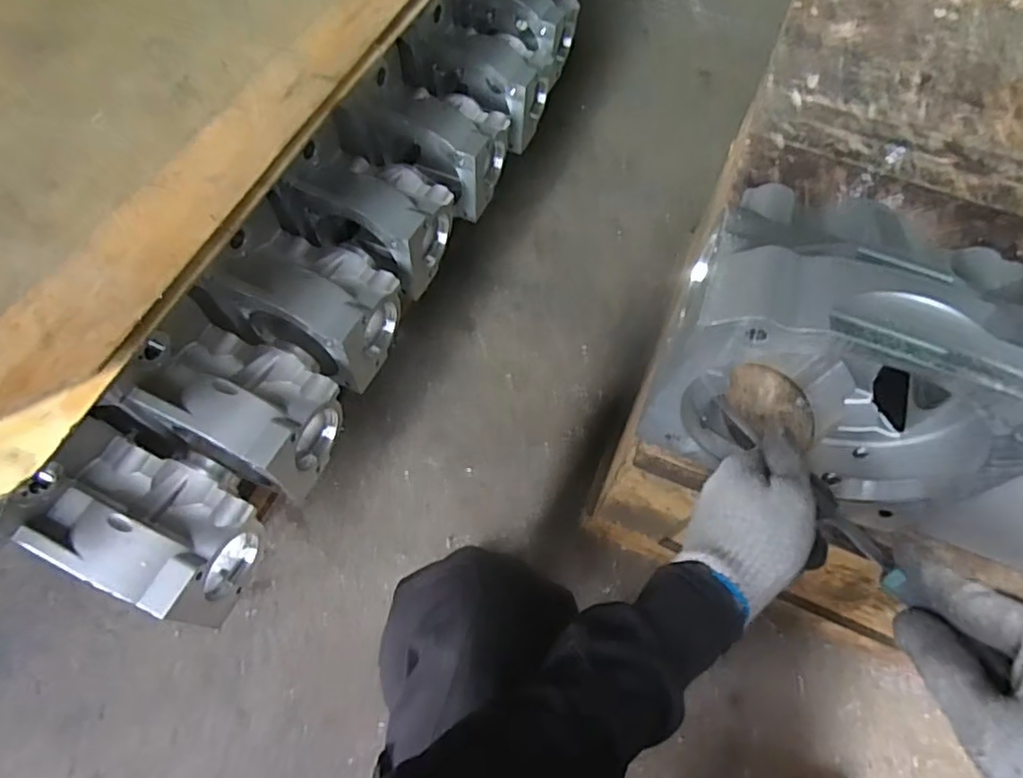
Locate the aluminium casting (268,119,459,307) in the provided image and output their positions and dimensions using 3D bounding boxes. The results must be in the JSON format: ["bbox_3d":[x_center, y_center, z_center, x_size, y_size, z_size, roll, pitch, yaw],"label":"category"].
[{"bbox_3d":[-0.185,-0.239,0.835,0.184,0.135,0.156,19,63,7],"label":"aluminium casting"}]

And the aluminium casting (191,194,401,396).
[{"bbox_3d":[-0.241,-0.106,0.762,0.172,0.135,0.162,20,63,7],"label":"aluminium casting"}]

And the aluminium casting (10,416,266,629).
[{"bbox_3d":[-0.370,0.130,0.640,0.189,0.146,0.147,23,64,9],"label":"aluminium casting"}]

